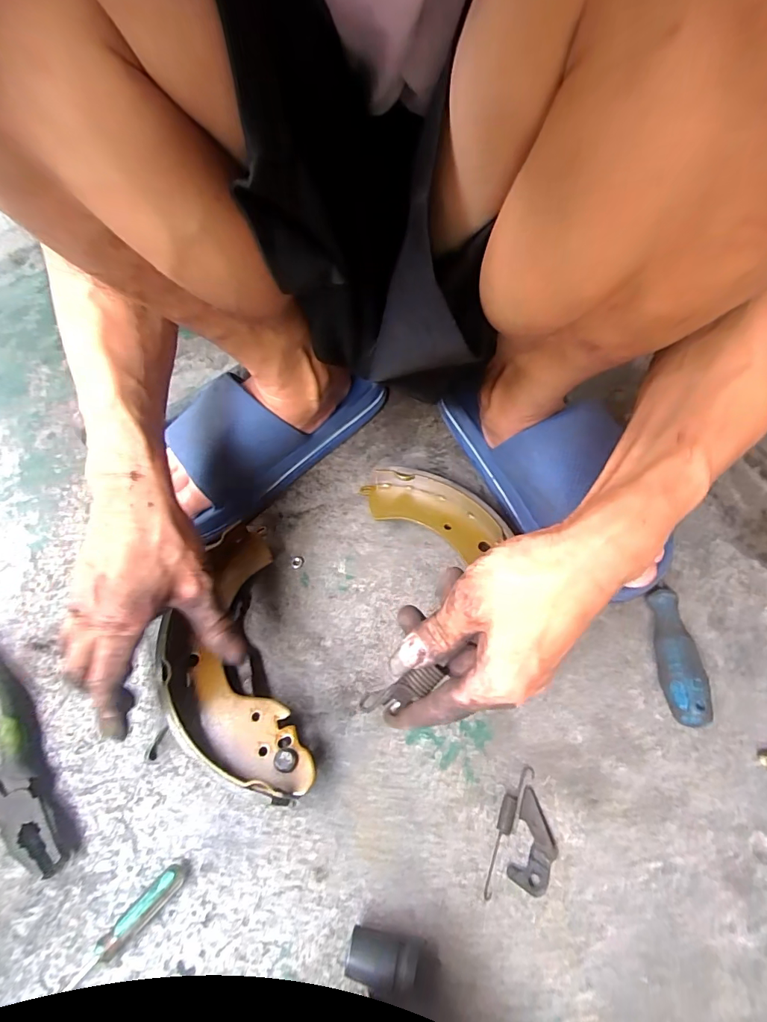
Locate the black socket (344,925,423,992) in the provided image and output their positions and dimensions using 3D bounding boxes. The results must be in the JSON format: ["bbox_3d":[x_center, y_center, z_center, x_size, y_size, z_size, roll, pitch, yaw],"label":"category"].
[{"bbox_3d":[0.000,0.245,0.252,0.038,0.026,0.021,5,56,7],"label":"black socket"}]

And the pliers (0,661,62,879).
[{"bbox_3d":[-0.278,0.173,0.326,0.189,0.023,0.064,33,63,23],"label":"pliers"}]

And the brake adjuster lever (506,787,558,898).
[{"bbox_3d":[0.095,0.205,0.284,0.024,0.008,0.051,17,58,14],"label":"brake adjuster lever"}]

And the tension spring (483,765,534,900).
[{"bbox_3d":[0.078,0.200,0.290,0.013,0.007,0.077,23,60,18],"label":"tension spring"}]

